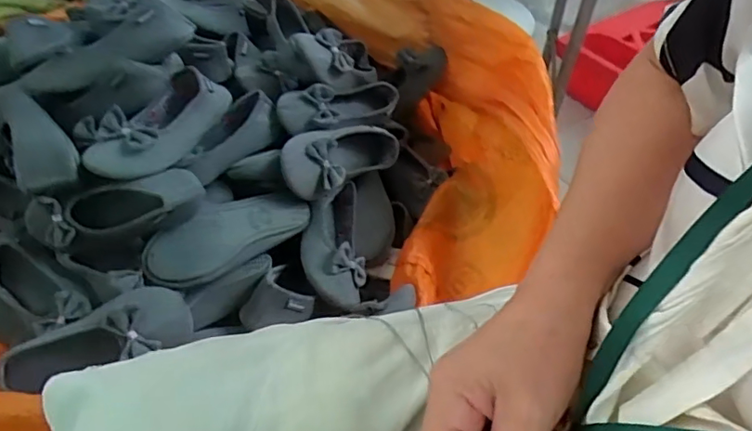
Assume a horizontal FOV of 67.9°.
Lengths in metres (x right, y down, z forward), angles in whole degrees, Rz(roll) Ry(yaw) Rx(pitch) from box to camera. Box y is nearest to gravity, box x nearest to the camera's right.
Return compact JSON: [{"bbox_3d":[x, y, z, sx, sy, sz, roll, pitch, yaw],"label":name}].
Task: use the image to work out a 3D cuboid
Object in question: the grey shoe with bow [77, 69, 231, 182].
[{"bbox_3d":[-0.297,-0.126,0.781,0.093,0.063,0.232,14,47,11],"label":"grey shoe with bow"}]

